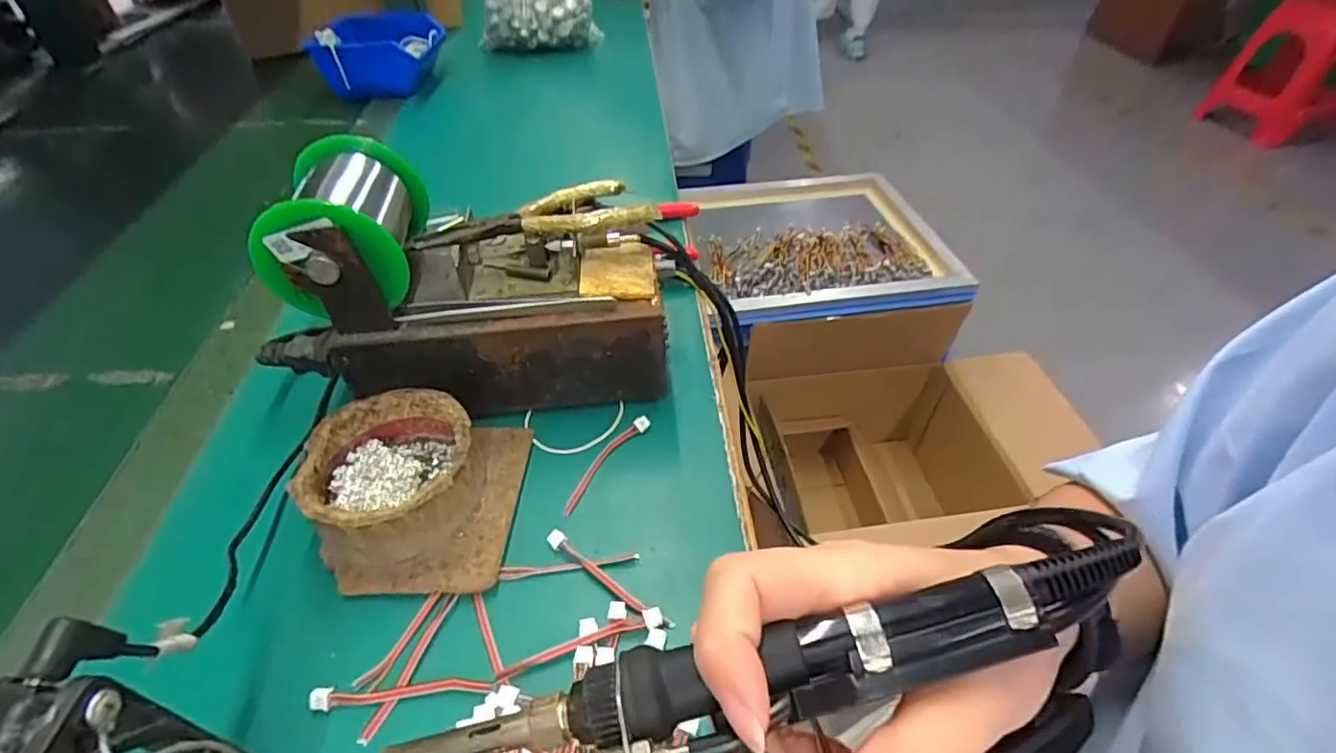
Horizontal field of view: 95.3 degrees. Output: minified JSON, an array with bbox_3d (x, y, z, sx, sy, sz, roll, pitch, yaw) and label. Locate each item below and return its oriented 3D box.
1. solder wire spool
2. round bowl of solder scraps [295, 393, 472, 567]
[{"bbox_3d":[-0.167,-0.084,0.321,0.068,0.055,0.086,-1,44,-2],"label":"solder wire spool"},{"bbox_3d":[-0.140,0.049,0.313,0.080,0.040,0.079,1,44,-1],"label":"round bowl of solder scraps"}]

